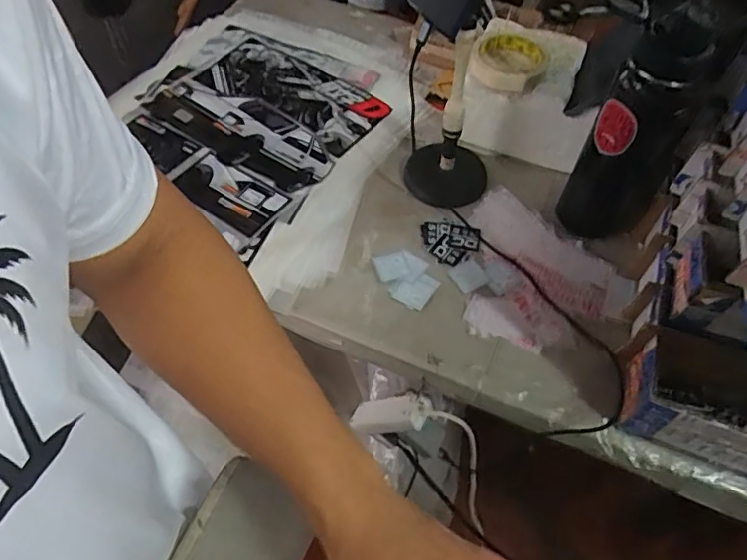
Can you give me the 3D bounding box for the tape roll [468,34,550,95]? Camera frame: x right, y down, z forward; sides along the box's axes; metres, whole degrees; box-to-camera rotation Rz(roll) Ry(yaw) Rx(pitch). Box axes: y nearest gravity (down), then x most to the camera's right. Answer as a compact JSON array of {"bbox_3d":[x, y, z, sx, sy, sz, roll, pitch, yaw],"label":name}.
[{"bbox_3d":[0.169,-0.273,0.710,0.090,0.036,0.090,1,55,-2],"label":"tape roll"}]

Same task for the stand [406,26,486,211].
[{"bbox_3d":[0.094,-0.183,0.666,0.105,0.191,0.090,15,56,7],"label":"stand"}]

